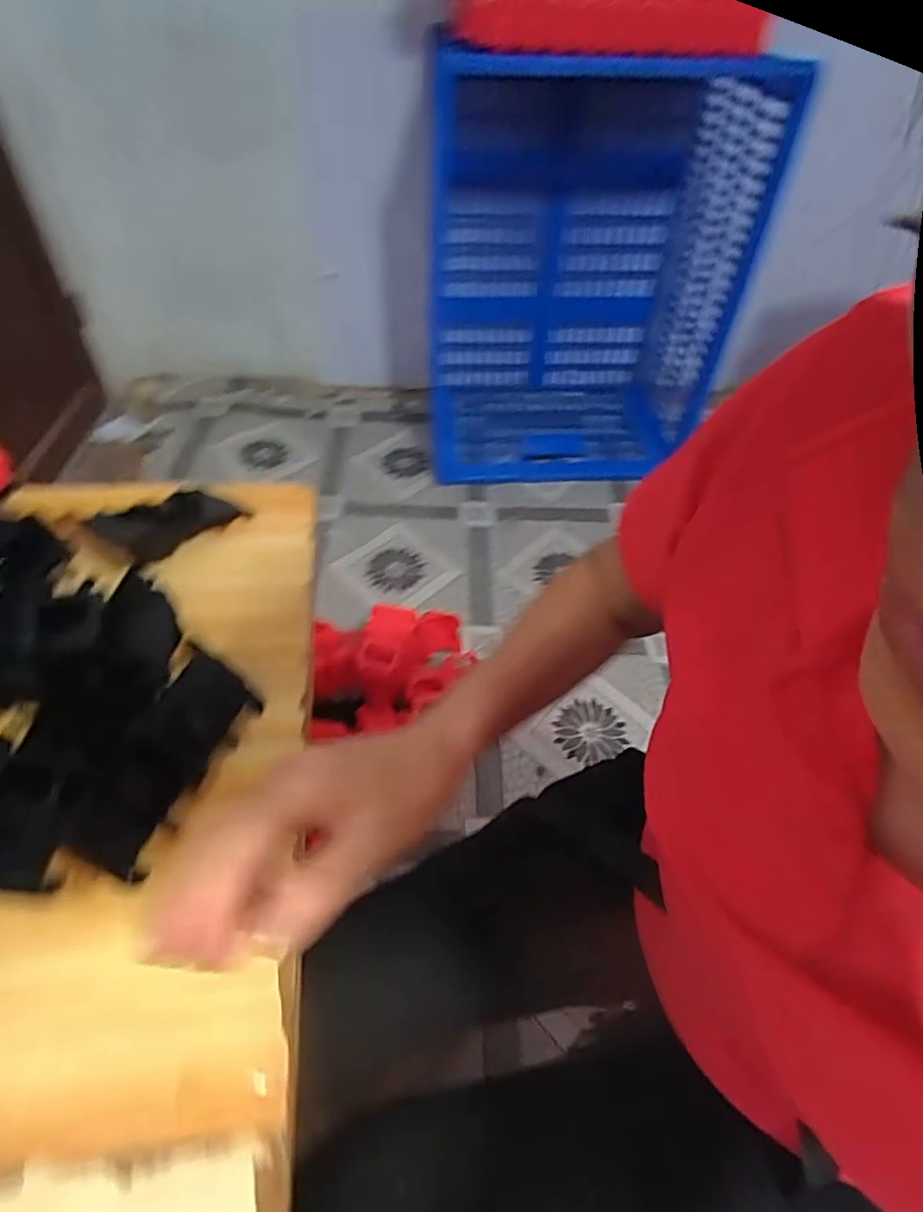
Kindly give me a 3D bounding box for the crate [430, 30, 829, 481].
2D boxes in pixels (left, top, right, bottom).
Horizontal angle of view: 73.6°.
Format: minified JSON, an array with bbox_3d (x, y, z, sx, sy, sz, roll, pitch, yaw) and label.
[{"bbox_3d":[0.277,-0.774,1.476,0.647,0.795,0.492,-6,47,-9],"label":"crate"}]

